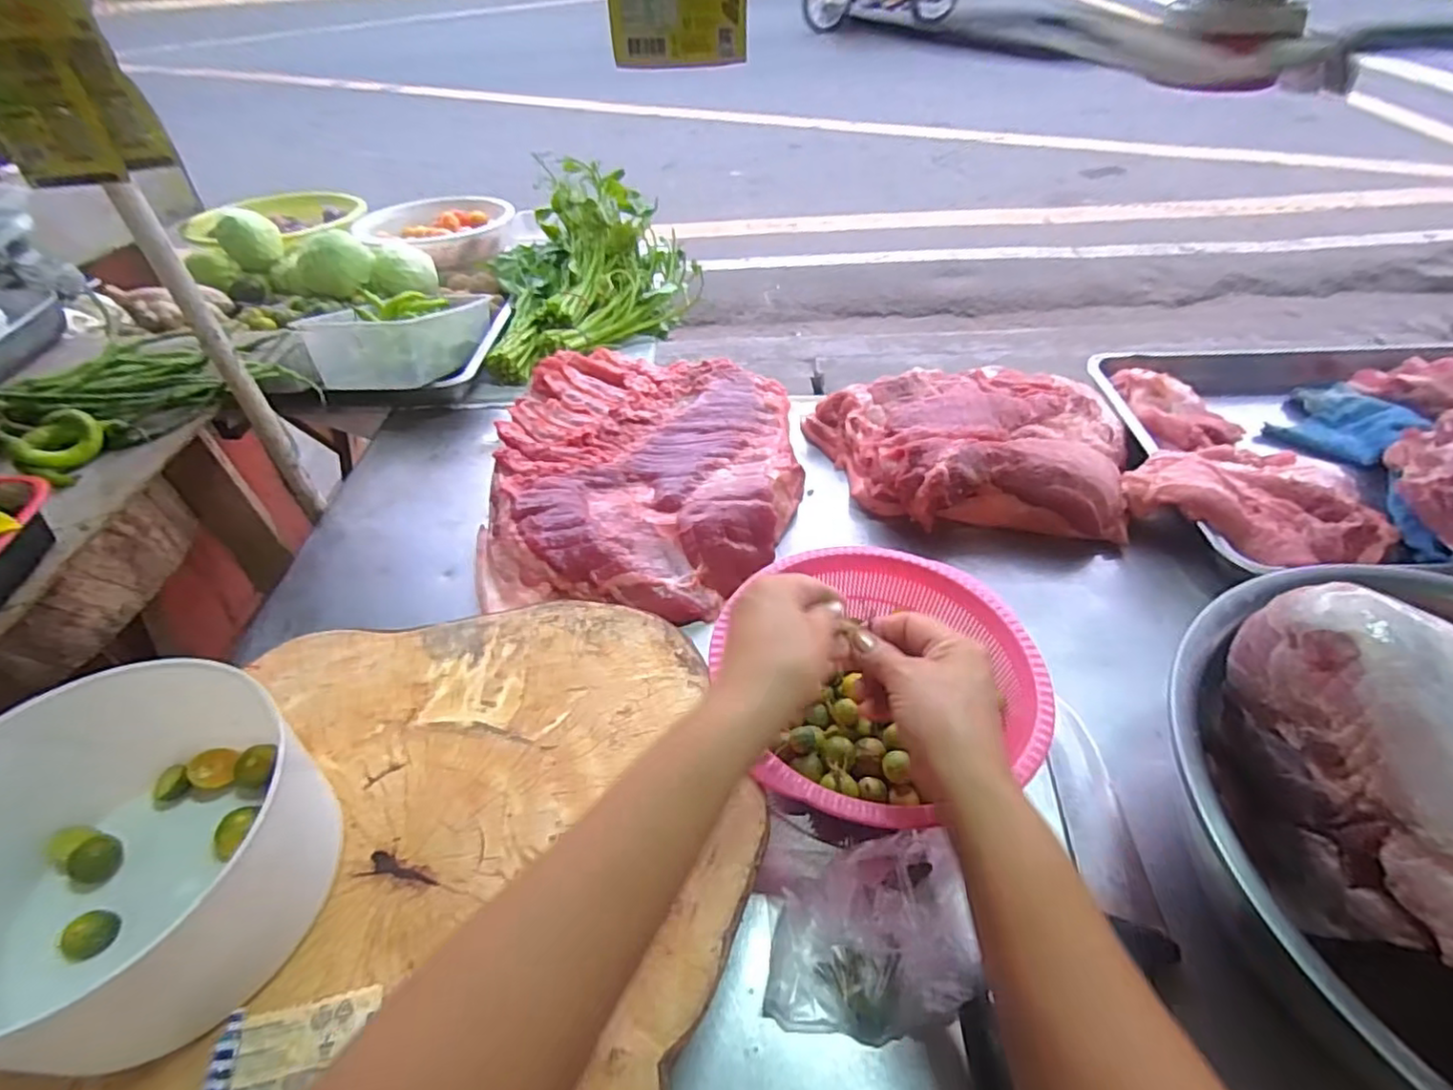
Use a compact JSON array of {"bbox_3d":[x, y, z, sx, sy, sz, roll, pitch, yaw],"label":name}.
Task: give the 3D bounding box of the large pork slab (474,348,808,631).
[{"bbox_3d":[-0.087,-0.081,0.718,0.329,0.083,0.369,0,47,0],"label":"large pork slab"}]

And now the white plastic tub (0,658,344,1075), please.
[{"bbox_3d":[-0.297,0.157,0.315,0.157,0.095,0.154,0,47,0],"label":"white plastic tub"}]

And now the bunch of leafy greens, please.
[{"bbox_3d":[-0.204,-0.423,0.971,0.293,0.174,0.317,-9,48,-8],"label":"bunch of leafy greens"}]

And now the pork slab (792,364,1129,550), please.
[{"bbox_3d":[0.290,-0.110,0.712,0.336,0.078,0.258,-9,48,-8],"label":"pork slab"}]

